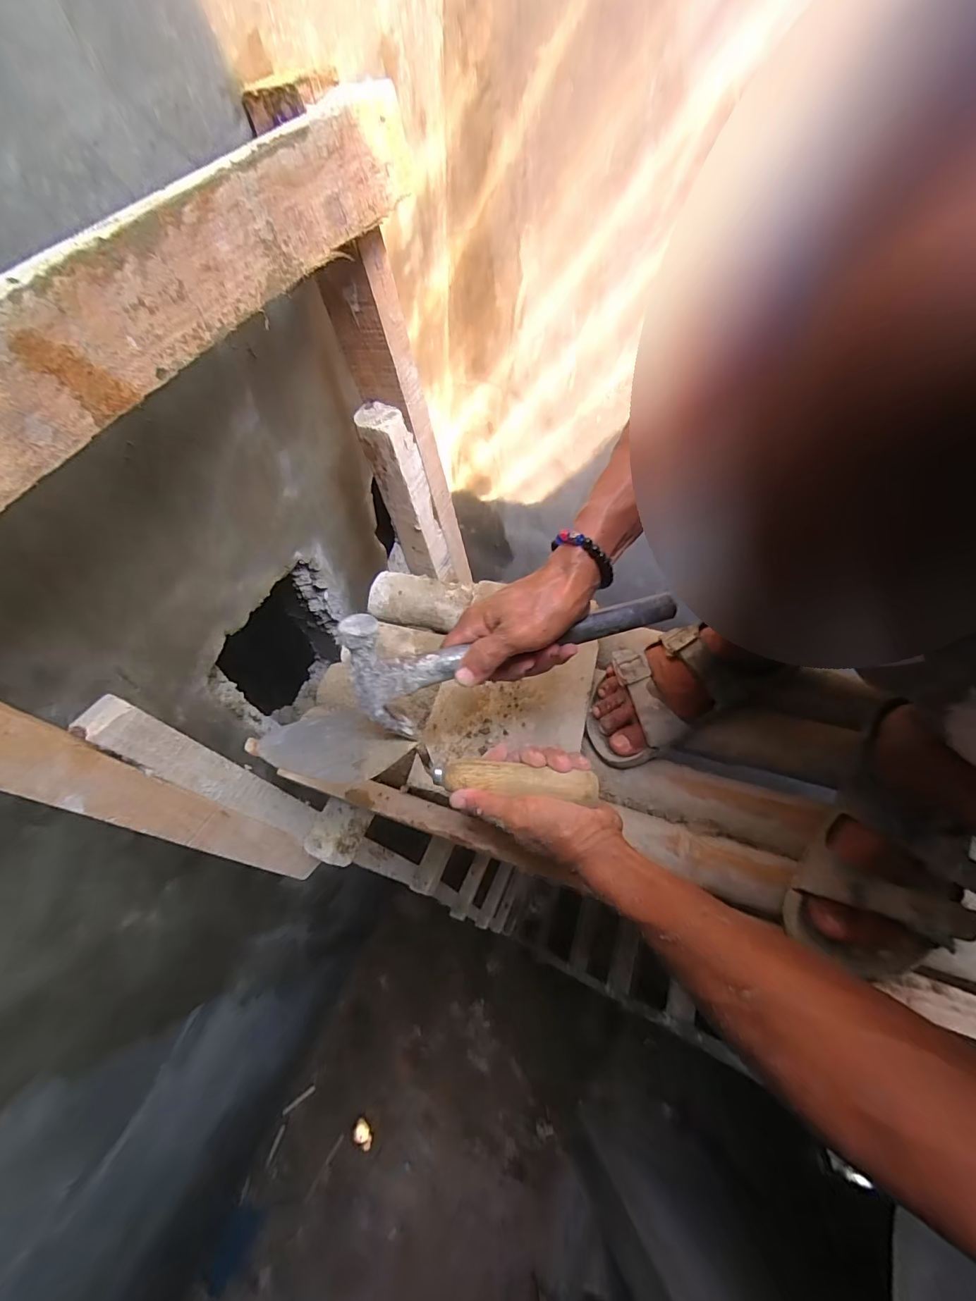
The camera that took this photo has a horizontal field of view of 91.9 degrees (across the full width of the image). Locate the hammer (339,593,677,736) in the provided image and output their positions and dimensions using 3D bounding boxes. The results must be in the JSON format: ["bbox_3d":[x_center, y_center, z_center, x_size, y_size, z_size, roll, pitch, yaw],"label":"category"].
[{"bbox_3d":[0.029,-0.003,0.367,0.260,0.080,0.060,-12,65,-11],"label":"hammer"}]

